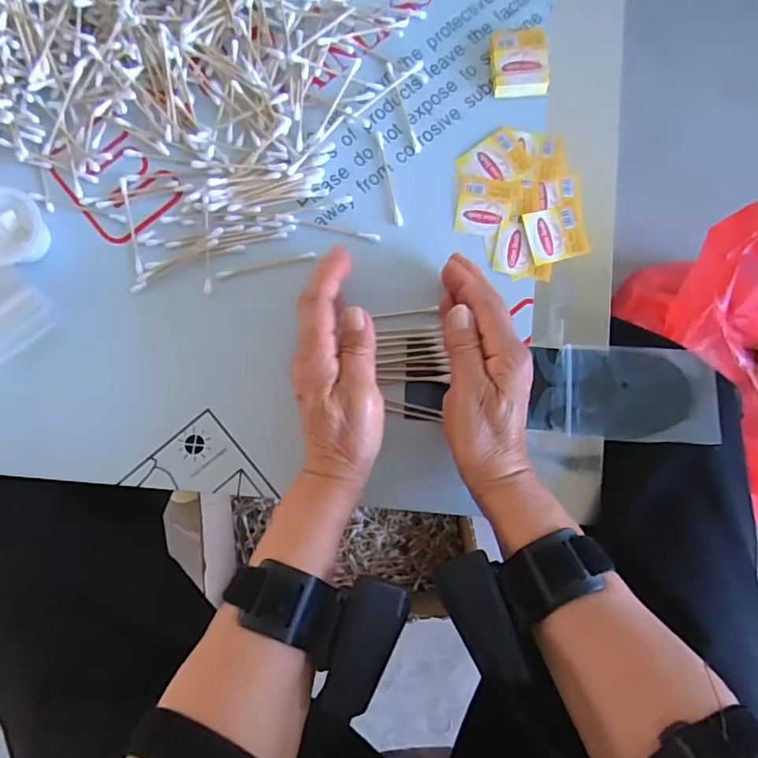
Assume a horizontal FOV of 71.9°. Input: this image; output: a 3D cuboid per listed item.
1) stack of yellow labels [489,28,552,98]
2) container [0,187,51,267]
[{"bbox_3d":[0.106,-0.240,0.397,0.041,0.012,0.048,-2,84,0],"label":"stack of yellow labels"},{"bbox_3d":[-0.265,-0.106,0.372,0.044,0.025,0.053,17,84,2],"label":"container"}]

